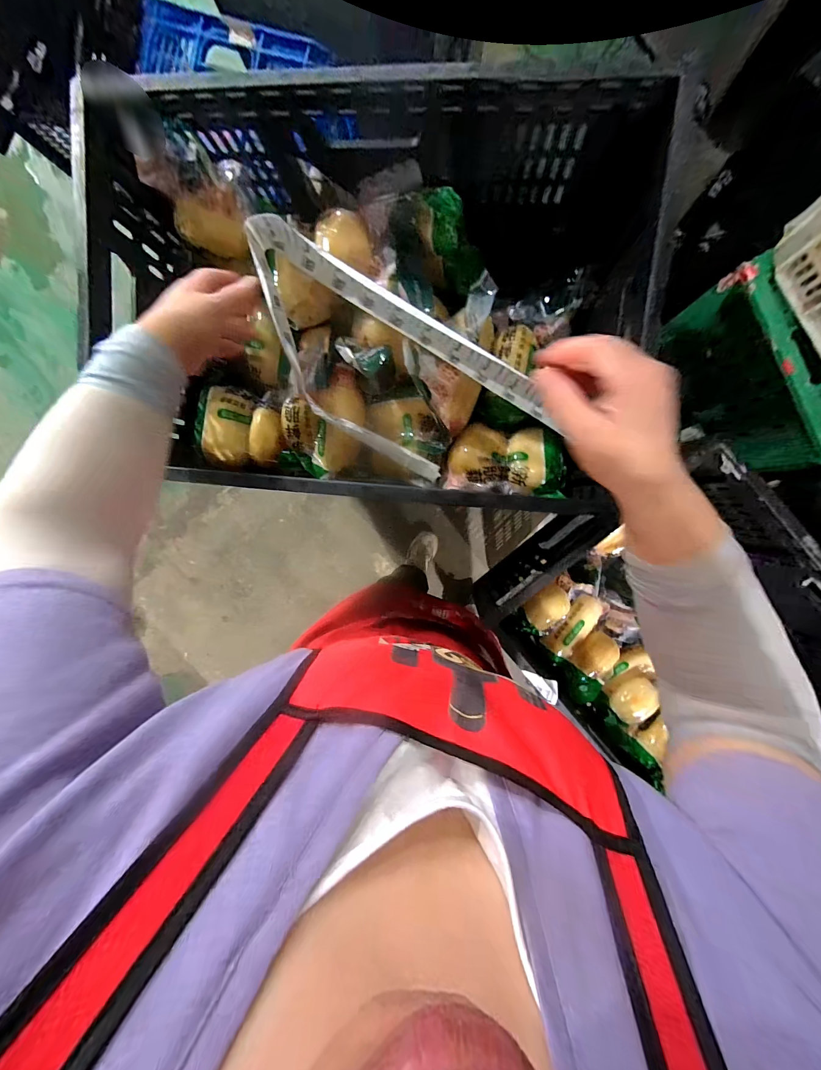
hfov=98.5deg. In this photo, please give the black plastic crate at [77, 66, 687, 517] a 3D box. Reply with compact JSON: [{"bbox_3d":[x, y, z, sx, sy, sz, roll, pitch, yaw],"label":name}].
[{"bbox_3d":[-0.057,-0.255,0.438,0.597,0.194,0.402,7,94,3],"label":"black plastic crate"}]

